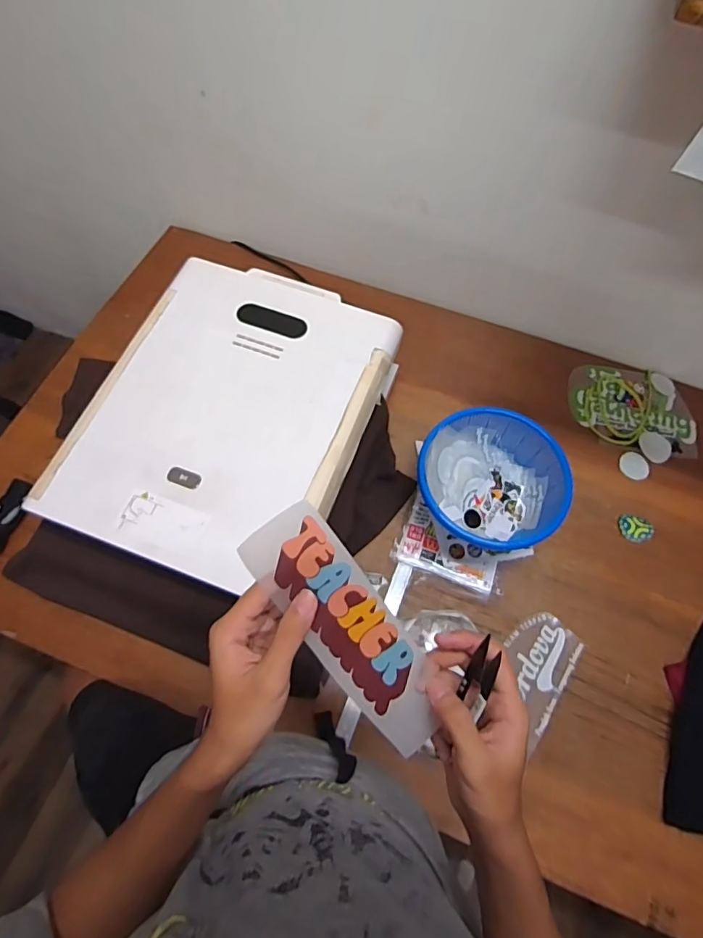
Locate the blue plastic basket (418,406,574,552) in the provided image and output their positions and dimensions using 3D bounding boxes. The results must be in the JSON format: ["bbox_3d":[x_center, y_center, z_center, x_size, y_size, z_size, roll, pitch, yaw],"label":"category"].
[{"bbox_3d":[0.223,0.019,0.819,0.231,0.115,0.218,10,67,2],"label":"blue plastic basket"}]

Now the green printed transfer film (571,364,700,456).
[{"bbox_3d":[0.552,-0.116,0.961,0.240,0.019,0.176,17,67,5],"label":"green printed transfer film"}]

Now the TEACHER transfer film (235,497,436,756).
[{"bbox_3d":[0.001,0.114,0.348,0.062,0.006,0.190,-37,95,-3],"label":"TEACHER transfer film"}]

